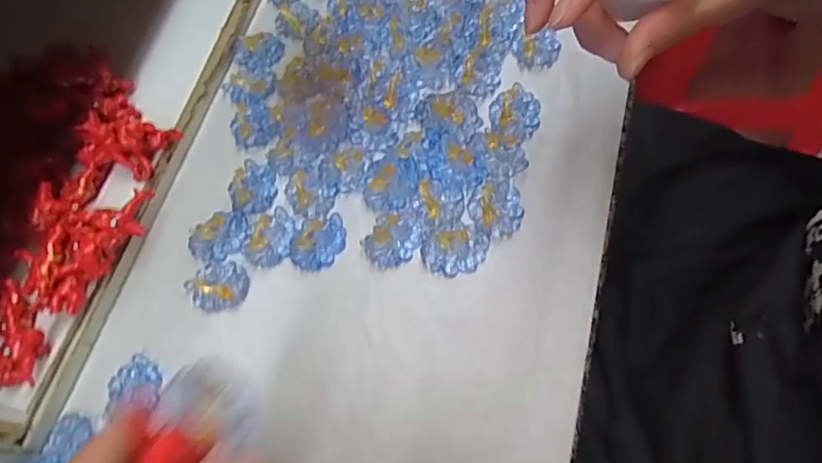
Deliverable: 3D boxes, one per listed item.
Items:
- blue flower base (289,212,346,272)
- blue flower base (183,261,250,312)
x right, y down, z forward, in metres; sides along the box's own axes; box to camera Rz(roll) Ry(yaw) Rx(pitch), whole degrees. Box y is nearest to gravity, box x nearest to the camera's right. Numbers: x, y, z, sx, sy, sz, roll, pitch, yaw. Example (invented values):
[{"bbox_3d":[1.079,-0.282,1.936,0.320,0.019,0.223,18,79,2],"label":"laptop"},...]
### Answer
[{"bbox_3d":[-0.056,0.006,0.333,0.033,0.008,0.032,-3,66,8],"label":"blue flower base"},{"bbox_3d":[-0.116,0.032,0.329,0.034,0.012,0.033,-3,66,8],"label":"blue flower base"}]

